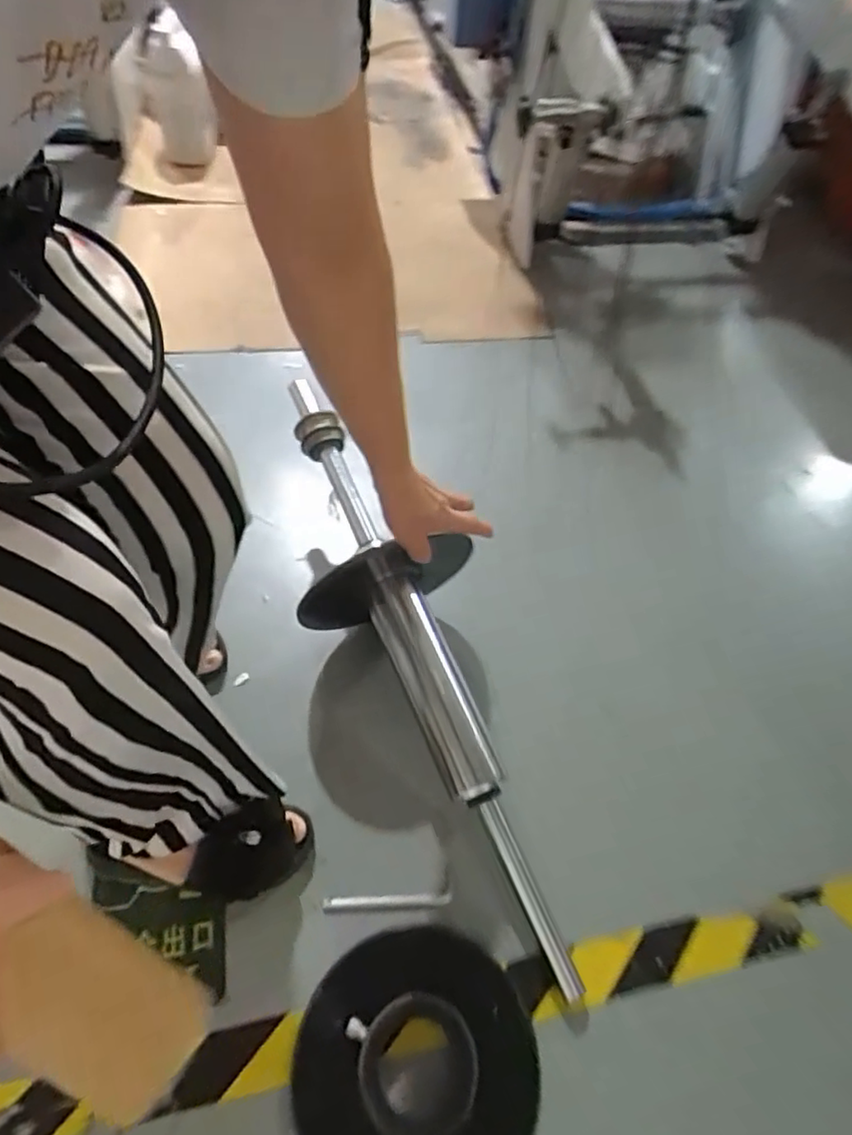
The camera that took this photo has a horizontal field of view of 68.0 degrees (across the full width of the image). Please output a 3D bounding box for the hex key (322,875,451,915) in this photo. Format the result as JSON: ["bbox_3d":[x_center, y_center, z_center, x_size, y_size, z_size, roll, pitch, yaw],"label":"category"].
[{"bbox_3d":[-0.044,0.382,0.724,0.145,0.014,0.026,-6,53,-8],"label":"hex key"}]

